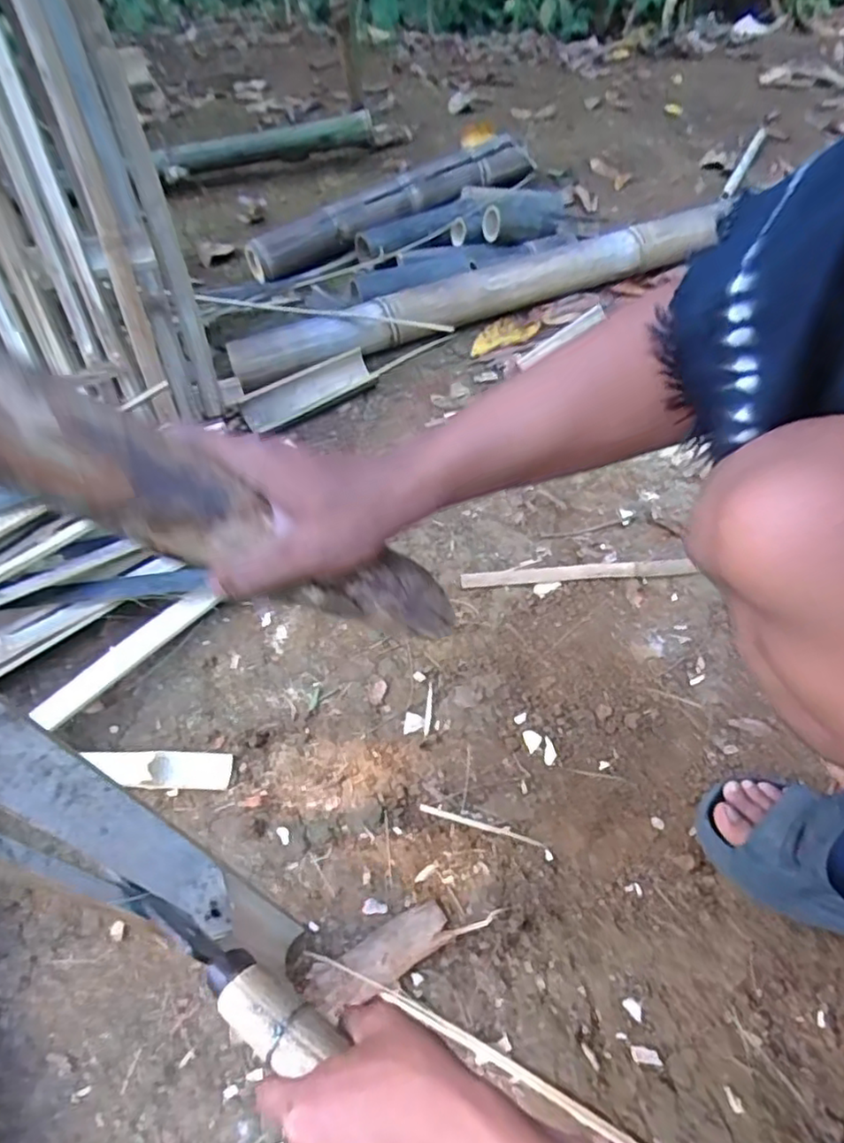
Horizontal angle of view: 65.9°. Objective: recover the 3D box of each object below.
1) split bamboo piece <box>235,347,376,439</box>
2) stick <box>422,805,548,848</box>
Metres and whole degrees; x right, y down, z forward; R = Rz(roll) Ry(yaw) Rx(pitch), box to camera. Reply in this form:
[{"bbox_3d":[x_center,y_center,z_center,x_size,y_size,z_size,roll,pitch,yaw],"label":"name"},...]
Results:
[{"bbox_3d":[-0.192,-0.308,1.122,0.239,0.042,0.078,-28,55,-17],"label":"split bamboo piece"},{"bbox_3d":[0.059,0.248,0.640,0.124,0.004,0.010,14,56,11],"label":"stick"}]

